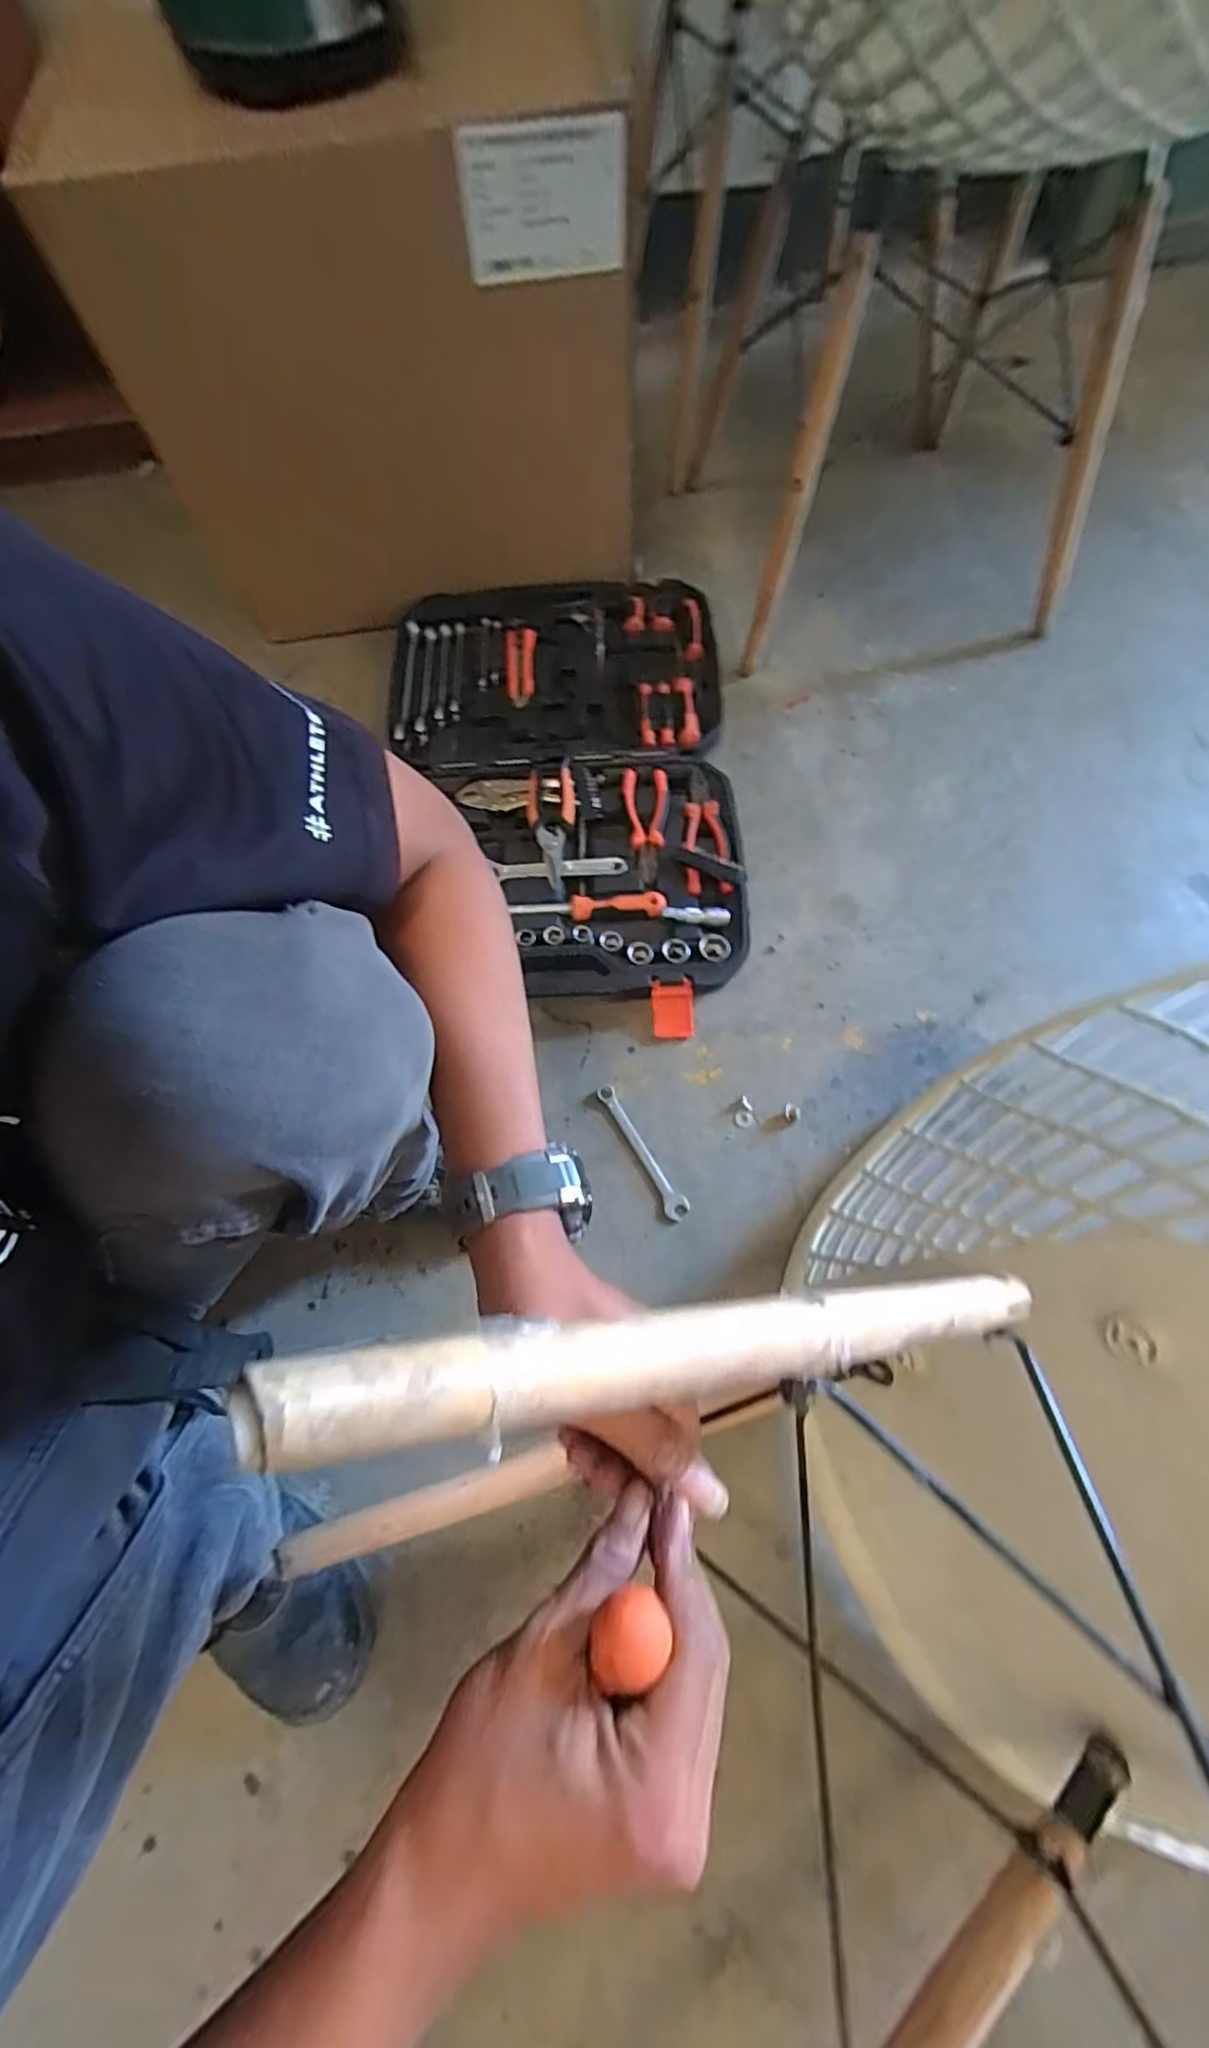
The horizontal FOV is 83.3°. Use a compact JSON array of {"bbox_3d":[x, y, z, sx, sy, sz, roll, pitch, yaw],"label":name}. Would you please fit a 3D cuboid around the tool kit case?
[{"bbox_3d":[-0.054,-0.317,0.869,0.438,0.048,0.674,-6,70,0],"label":"tool kit case"}]

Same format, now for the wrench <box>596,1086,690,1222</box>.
[{"bbox_3d":[0.036,0.131,0.706,0.023,0.009,0.155,-31,72,-9],"label":"wrench"}]

